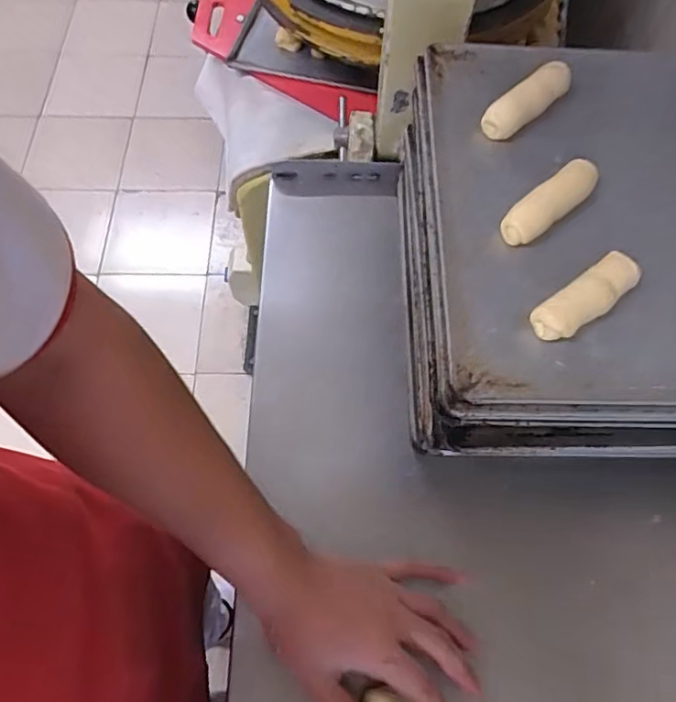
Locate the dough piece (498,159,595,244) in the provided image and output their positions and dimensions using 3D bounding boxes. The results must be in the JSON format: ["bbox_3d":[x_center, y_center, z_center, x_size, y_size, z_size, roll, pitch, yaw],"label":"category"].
[{"bbox_3d":[0.159,-0.111,0.424,0.089,0.025,0.024,-37,71,-18],"label":"dough piece"}]

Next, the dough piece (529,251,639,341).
[{"bbox_3d":[0.172,-0.035,0.393,0.085,0.022,0.028,-34,70,-17],"label":"dough piece"}]

